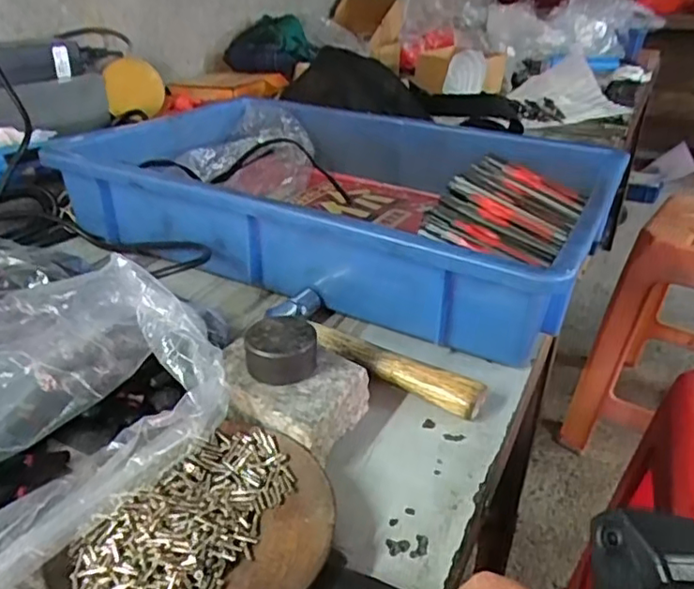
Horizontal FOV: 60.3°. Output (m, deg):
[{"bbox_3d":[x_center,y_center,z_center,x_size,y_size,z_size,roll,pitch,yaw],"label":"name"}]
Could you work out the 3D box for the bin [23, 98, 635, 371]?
[{"bbox_3d":[0.002,-0.089,0.532,0.417,0.081,0.289,16,32,25],"label":"bin"}]

